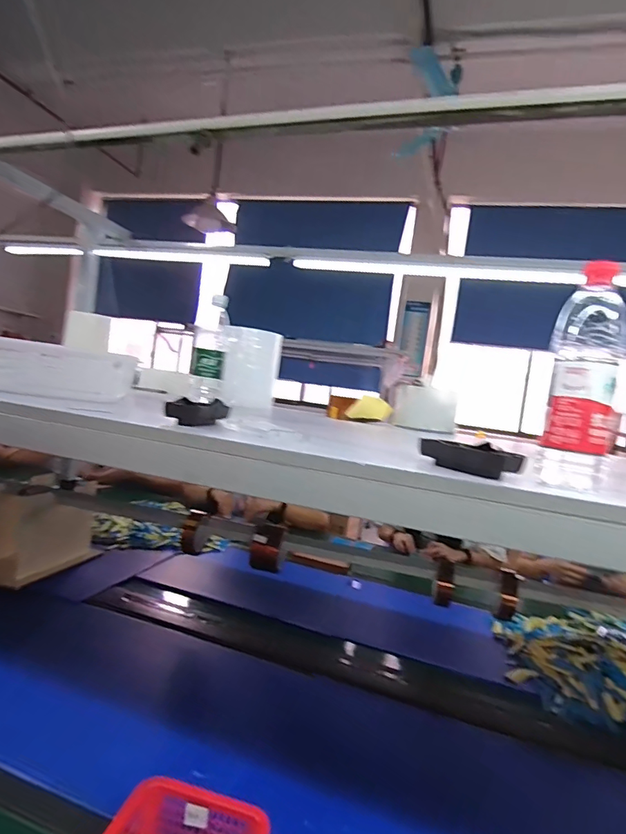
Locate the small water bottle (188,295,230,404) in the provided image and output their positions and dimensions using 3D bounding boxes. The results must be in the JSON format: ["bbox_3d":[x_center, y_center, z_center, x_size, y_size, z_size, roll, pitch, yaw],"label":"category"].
[{"bbox_3d":[-0.191,-0.126,0.876,0.060,0.187,0.053,7,3,-14],"label":"small water bottle"}]

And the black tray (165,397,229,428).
[{"bbox_3d":[-0.148,-0.006,0.612,0.038,0.031,0.106,8,3,11],"label":"black tray"}]

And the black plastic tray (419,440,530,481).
[{"bbox_3d":[0.166,0.044,0.502,0.026,0.030,0.102,4,5,-44],"label":"black plastic tray"}]

